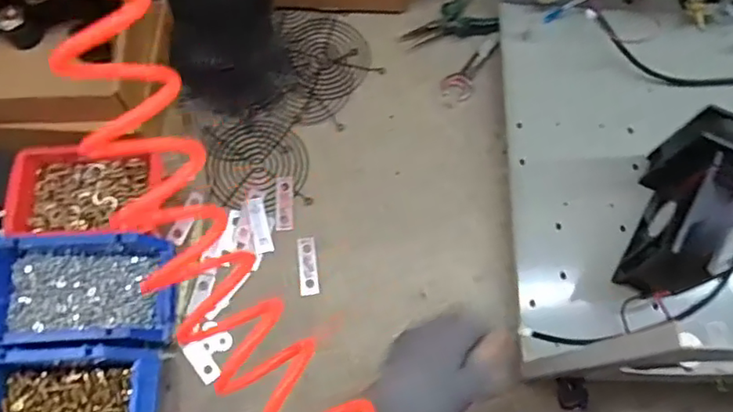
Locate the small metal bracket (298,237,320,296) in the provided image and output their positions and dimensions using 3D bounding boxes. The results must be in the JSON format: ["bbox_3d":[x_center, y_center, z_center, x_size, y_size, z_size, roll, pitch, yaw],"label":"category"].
[{"bbox_3d":[-0.063,0.064,0.628,0.020,0.004,0.062,-6,71,-4],"label":"small metal bracket"}]

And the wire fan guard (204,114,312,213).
[{"bbox_3d":[-0.124,-0.048,0.665,0.113,0.006,0.111,-10,71,-5],"label":"wire fan guard"}]

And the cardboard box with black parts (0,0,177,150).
[{"bbox_3d":[-0.342,-0.156,0.636,0.242,0.108,0.169,-4,71,-3],"label":"cardboard box with black parts"}]

